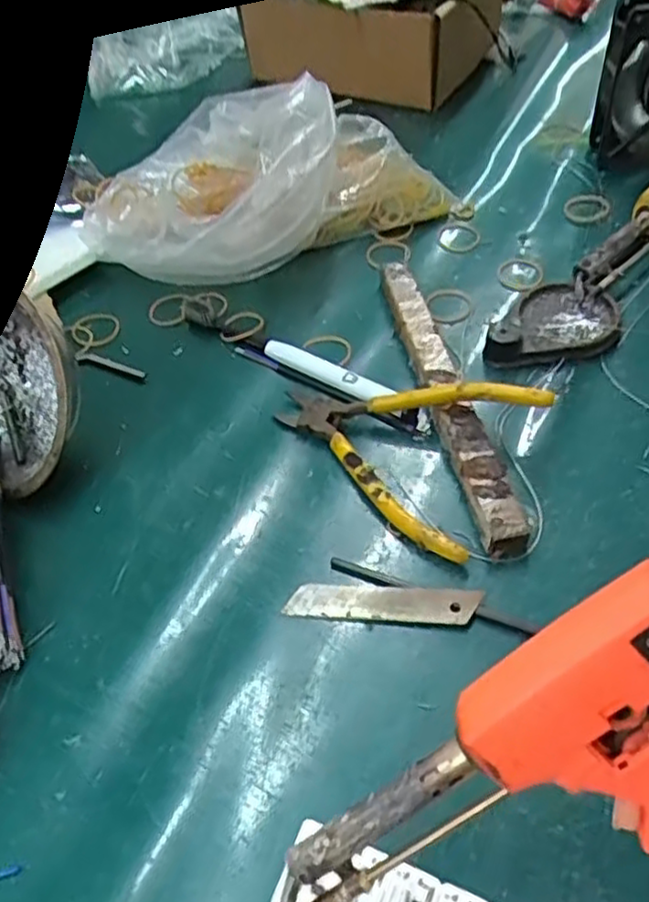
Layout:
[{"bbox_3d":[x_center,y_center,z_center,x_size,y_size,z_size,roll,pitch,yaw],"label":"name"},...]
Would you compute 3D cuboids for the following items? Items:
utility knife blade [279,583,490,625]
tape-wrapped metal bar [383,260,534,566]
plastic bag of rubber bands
[{"bbox_3d":[0.029,0.076,0.358,0.093,0.004,0.018,1,63,10],"label":"utility knife blade"},{"bbox_3d":[0.072,-0.036,0.437,0.024,0.022,0.224,-12,51,-5],"label":"tape-wrapped metal bar"},{"bbox_3d":[-0.037,-0.187,0.512,0.256,0.107,0.143,2,51,7],"label":"plastic bag of rubber bands"}]

